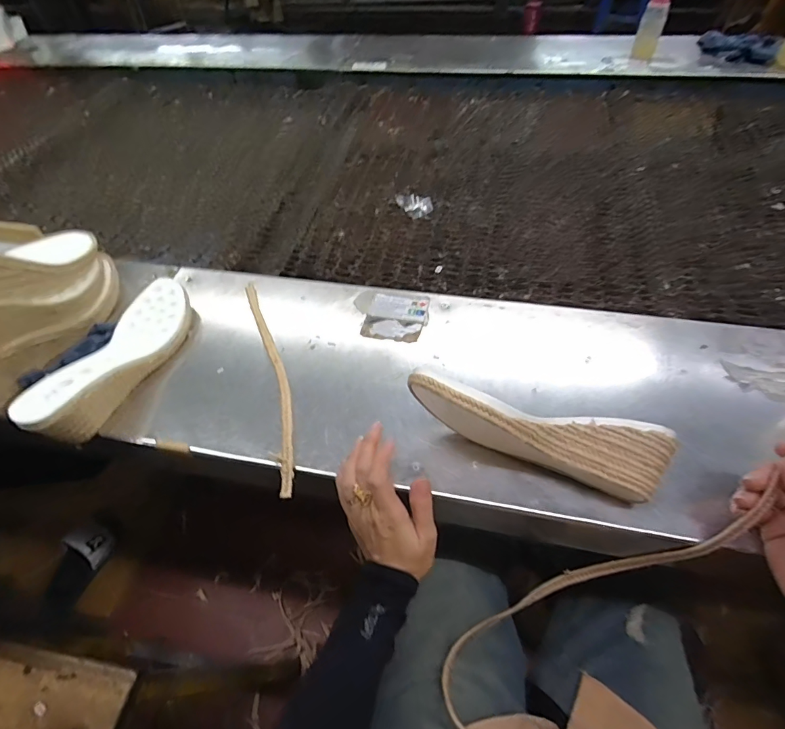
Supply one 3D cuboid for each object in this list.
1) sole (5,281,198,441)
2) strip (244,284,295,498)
[{"bbox_3d":[-0.303,-0.019,0.470,0.075,0.061,0.225,7,54,9],"label":"sole"},{"bbox_3d":[-0.137,0.005,0.477,0.026,0.008,0.301,-17,55,-8],"label":"strip"}]

